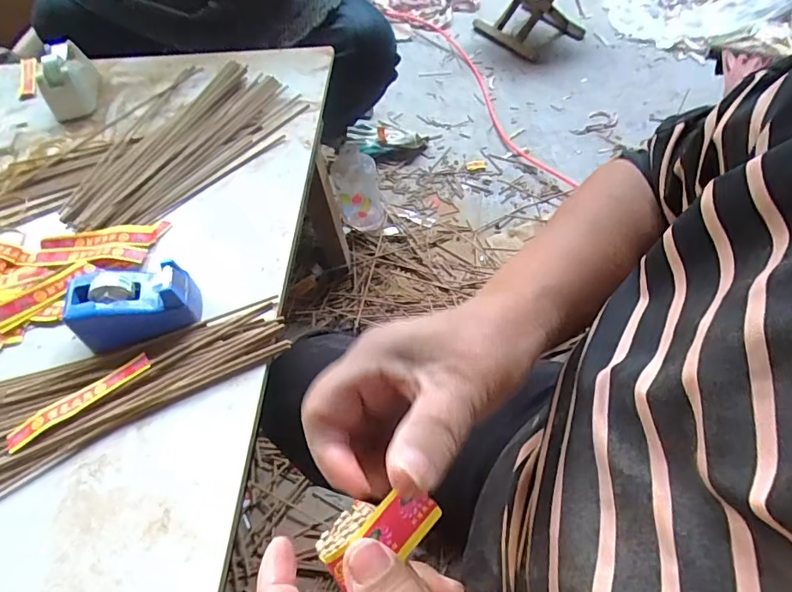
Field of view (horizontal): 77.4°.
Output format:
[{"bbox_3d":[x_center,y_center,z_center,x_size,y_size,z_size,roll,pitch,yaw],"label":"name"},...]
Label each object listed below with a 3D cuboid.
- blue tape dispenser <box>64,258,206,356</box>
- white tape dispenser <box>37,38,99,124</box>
[{"bbox_3d":[-0.234,0.007,0.444,0.103,0.051,0.057,-13,53,-5],"label":"blue tape dispenser"},{"bbox_3d":[-0.458,-0.305,0.693,0.059,0.058,0.111,-11,53,-4],"label":"white tape dispenser"}]

